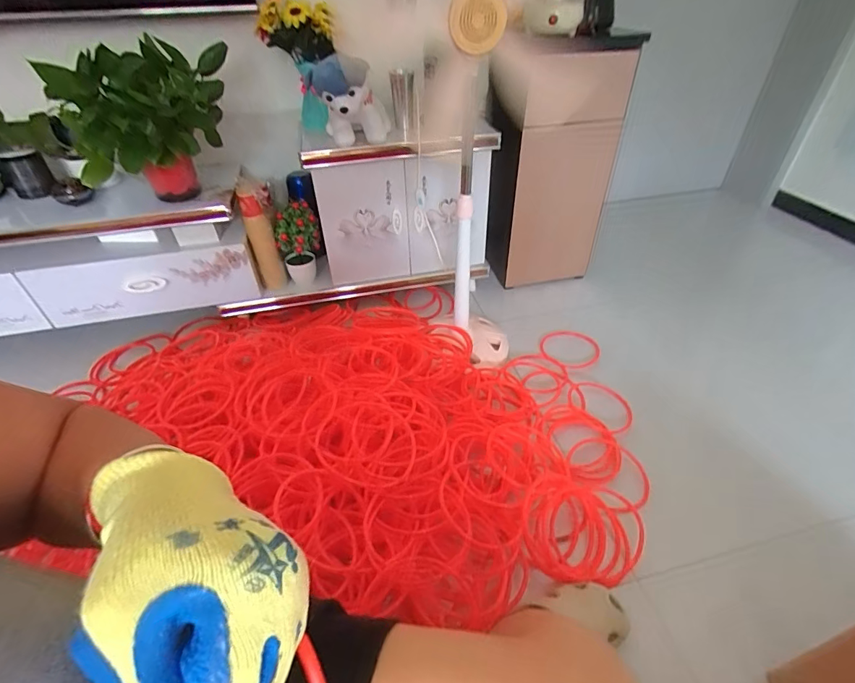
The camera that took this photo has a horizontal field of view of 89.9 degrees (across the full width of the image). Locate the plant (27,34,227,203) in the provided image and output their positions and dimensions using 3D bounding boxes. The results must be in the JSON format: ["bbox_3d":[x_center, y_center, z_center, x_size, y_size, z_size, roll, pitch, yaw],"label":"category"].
[{"bbox_3d":[-0.624,-0.496,1.013,0.338,0.297,0.273,-4,41,-3],"label":"plant"}]

